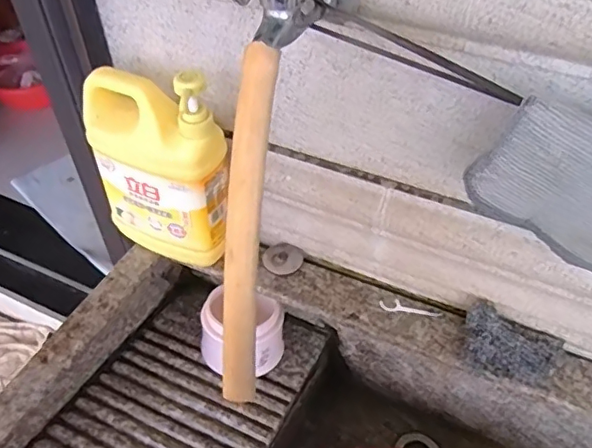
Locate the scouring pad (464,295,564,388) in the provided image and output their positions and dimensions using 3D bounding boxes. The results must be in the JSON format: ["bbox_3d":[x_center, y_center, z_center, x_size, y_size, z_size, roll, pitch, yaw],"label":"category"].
[{"bbox_3d":[0.214,0.124,0.574,0.094,0.016,0.062,30,84,10],"label":"scouring pad"}]

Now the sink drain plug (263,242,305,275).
[{"bbox_3d":[-0.016,0.040,0.675,0.046,0.011,0.042,0,46,0],"label":"sink drain plug"}]

